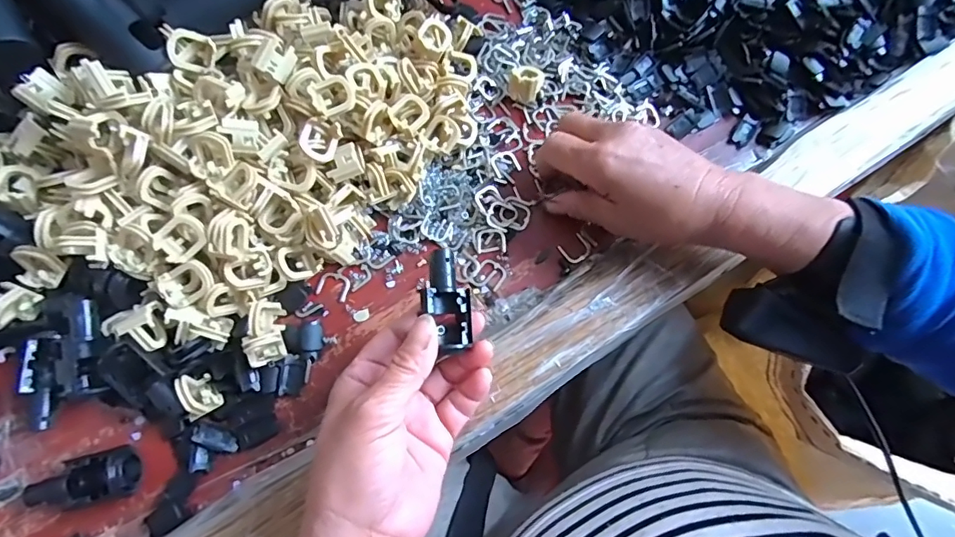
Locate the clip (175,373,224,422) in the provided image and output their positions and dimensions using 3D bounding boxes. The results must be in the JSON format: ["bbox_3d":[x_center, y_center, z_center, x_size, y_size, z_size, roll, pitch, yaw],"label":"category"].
[{"bbox_3d":[-0.157,0.070,0.279,0.017,0.021,0.023,-24,77,-8],"label":"clip"}]

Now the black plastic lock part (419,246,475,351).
[{"bbox_3d":[-0.016,0.015,0.255,0.024,0.013,0.049,-14,91,-5],"label":"black plastic lock part"}]

